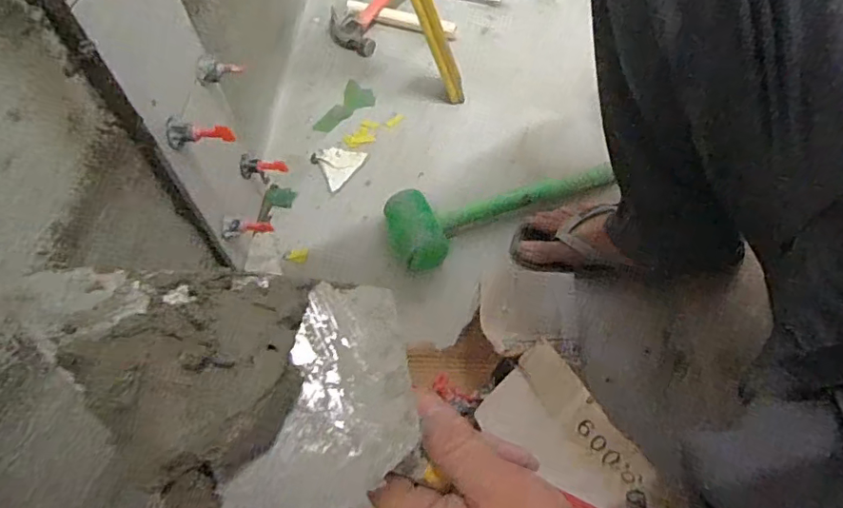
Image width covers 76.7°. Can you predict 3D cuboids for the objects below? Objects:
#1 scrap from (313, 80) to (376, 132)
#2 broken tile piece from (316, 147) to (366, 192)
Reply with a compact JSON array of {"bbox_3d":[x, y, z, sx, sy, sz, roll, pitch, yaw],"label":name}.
[{"bbox_3d":[-0.122,-0.242,0.881,0.059,0.009,0.126,20,59,15],"label":"scrap"},{"bbox_3d":[-0.132,-0.139,0.818,0.062,0.009,0.077,28,62,20],"label":"broken tile piece"}]

